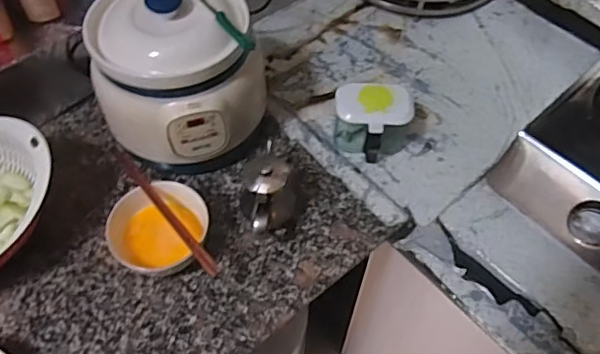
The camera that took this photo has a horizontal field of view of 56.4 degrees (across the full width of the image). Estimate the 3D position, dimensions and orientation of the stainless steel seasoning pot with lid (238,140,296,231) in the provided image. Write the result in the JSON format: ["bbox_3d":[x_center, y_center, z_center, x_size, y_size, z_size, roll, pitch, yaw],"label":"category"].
[{"bbox_3d":[-0.037,0.032,0.755,0.081,0.110,0.088,-17,58,-13],"label":"stainless steel seasoning pot with lid"}]

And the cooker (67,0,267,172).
[{"bbox_3d":[-0.173,-0.140,0.795,0.212,0.245,0.200,1,55,-1],"label":"cooker"}]

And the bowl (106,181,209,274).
[{"bbox_3d":[-0.187,0.071,0.752,0.126,0.068,0.110,-6,56,-6],"label":"bowl"}]

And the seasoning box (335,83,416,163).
[{"bbox_3d":[0.111,-0.084,0.861,0.116,0.088,0.088,6,55,2],"label":"seasoning box"}]

